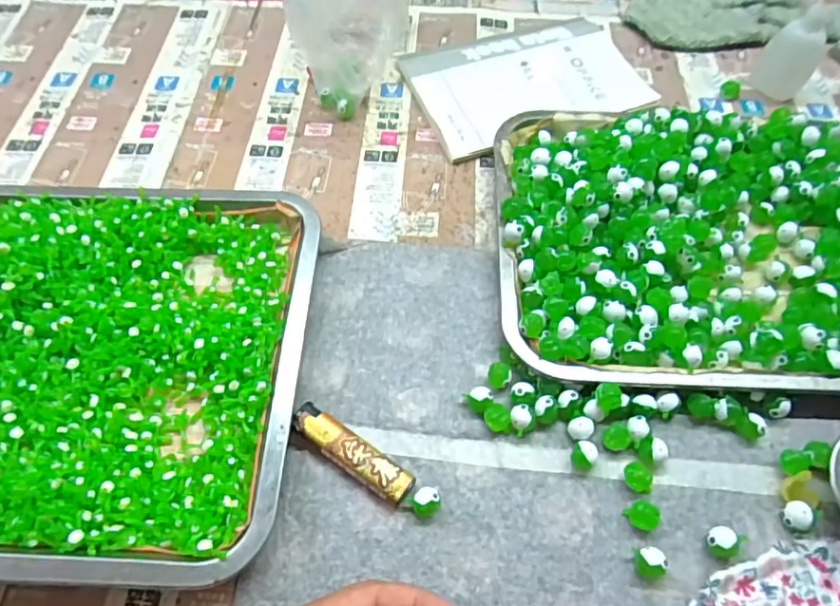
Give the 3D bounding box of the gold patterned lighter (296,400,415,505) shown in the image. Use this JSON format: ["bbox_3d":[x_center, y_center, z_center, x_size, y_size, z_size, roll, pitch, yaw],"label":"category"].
[{"bbox_3d":[-0.040,0.087,0.325,0.079,0.014,0.020,30,64,17],"label":"gold patterned lighter"}]

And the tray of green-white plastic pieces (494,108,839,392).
[{"bbox_3d":[0.204,-0.052,0.397,0.290,0.026,0.233,1,59,2],"label":"tray of green-white plastic pieces"}]

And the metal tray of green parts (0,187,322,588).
[{"bbox_3d":[-0.222,0.030,0.349,0.295,0.034,0.253,1,59,2],"label":"metal tray of green parts"}]

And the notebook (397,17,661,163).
[{"bbox_3d":[0.098,-0.200,0.500,0.200,0.013,0.138,-16,60,-8],"label":"notebook"}]

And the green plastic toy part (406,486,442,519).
[{"bbox_3d":[0.003,0.111,0.312,0.016,0.013,0.016,0,59,1],"label":"green plastic toy part"}]

